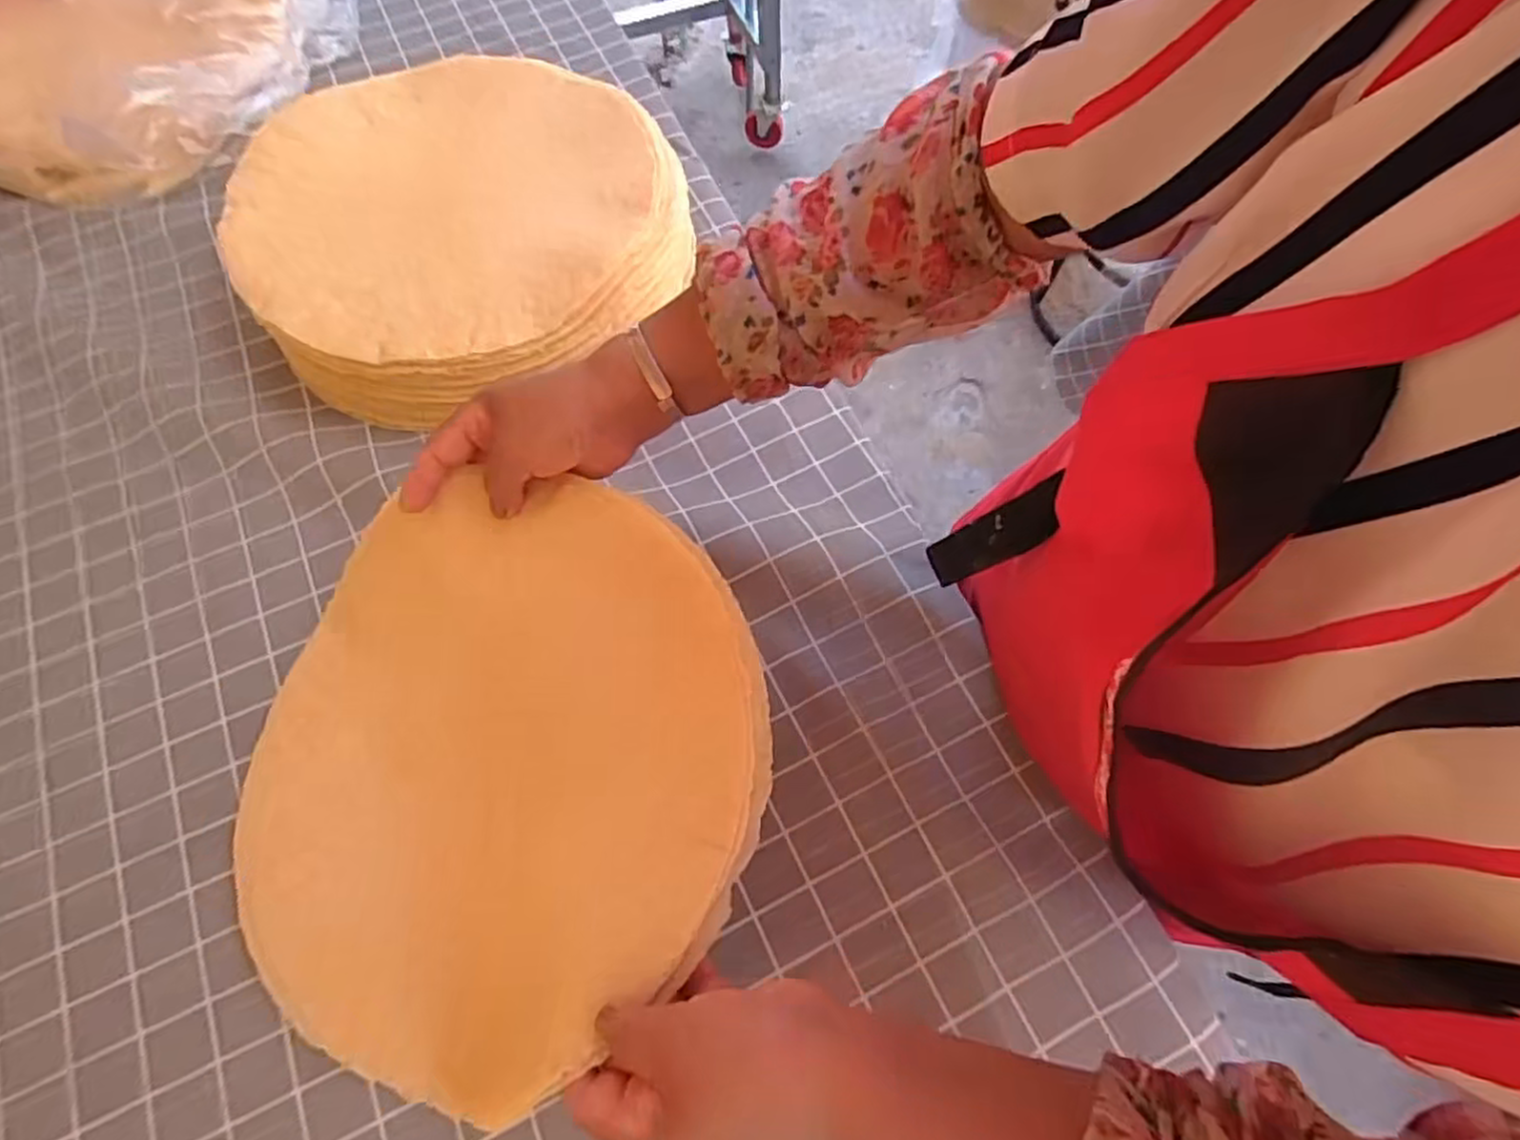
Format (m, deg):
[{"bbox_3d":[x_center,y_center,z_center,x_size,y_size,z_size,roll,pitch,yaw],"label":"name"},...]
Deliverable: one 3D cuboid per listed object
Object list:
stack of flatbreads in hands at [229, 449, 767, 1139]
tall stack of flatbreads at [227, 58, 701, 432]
[{"bbox_3d":[-0.168,0.115,0.427,0.327,0.037,0.354,38,95,27],"label":"stack of flatbreads in hands"},{"bbox_3d":[-0.258,-0.309,0.653,0.358,0.073,0.361,-29,68,-9],"label":"tall stack of flatbreads"}]

